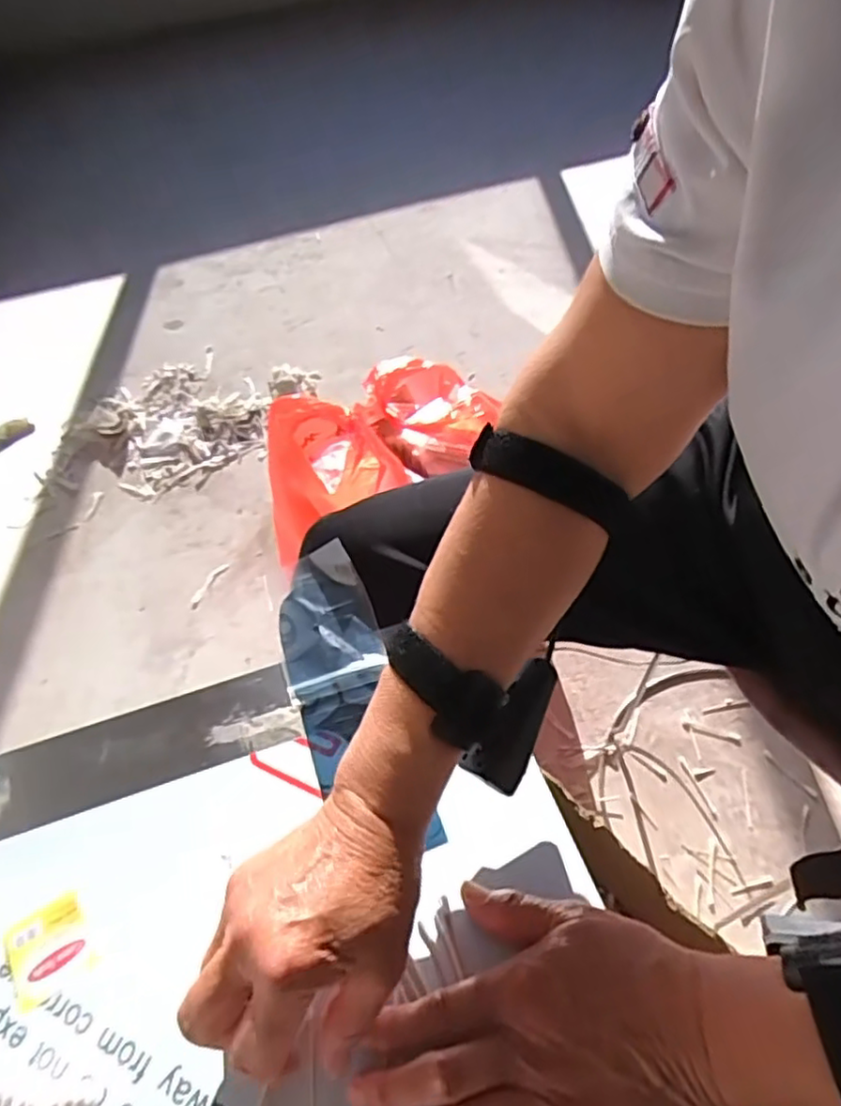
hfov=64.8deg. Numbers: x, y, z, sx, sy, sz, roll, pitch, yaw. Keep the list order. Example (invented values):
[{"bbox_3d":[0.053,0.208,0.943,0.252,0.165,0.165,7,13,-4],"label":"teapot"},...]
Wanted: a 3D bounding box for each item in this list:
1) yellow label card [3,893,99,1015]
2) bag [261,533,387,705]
[{"bbox_3d":[-0.194,0.206,0.346,0.039,0.005,0.043,-25,54,-18],"label":"yellow label card"},{"bbox_3d":[-0.066,0.042,0.453,0.066,0.030,0.104,-16,53,-8],"label":"bag"}]

